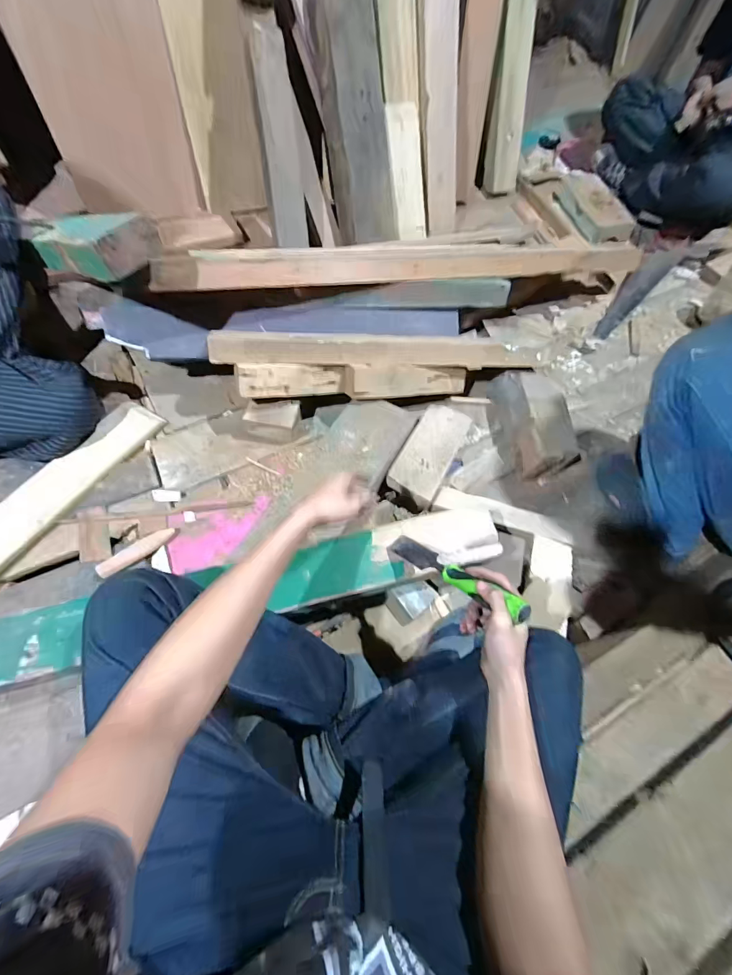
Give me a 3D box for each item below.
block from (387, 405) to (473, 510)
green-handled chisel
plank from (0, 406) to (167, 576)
[{"bbox_3d":[0.145,-0.082,0.899,0.108,0.034,0.256,26,63,10],"label":"block"},{"bbox_3d":[0.117,0.121,0.582,0.038,0.026,0.258,-35,28,-20],"label":"green-handled chisel"},{"bbox_3d":[-0.637,0.004,0.820,0.113,0.021,0.488,31,62,6],"label":"plank"}]

